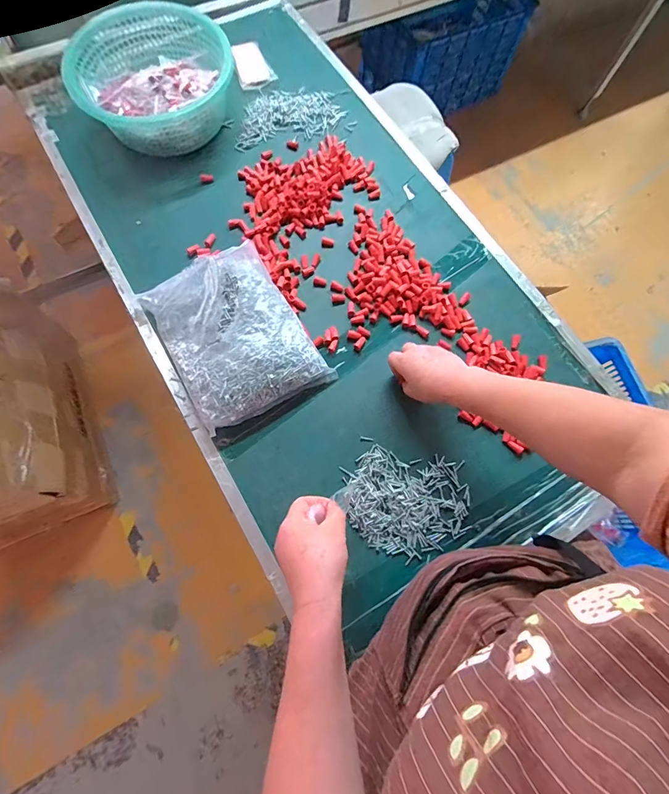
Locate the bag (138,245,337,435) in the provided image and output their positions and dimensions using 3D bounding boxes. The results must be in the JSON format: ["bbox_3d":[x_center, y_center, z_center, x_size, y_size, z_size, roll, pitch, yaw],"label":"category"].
[{"bbox_3d":[-0.154,-0.099,0.584,0.200,0.077,0.255,-29,76,-11],"label":"bag"}]

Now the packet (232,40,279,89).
[{"bbox_3d":[-0.166,-0.672,0.785,0.073,0.019,0.101,-21,74,-9],"label":"packet"}]

